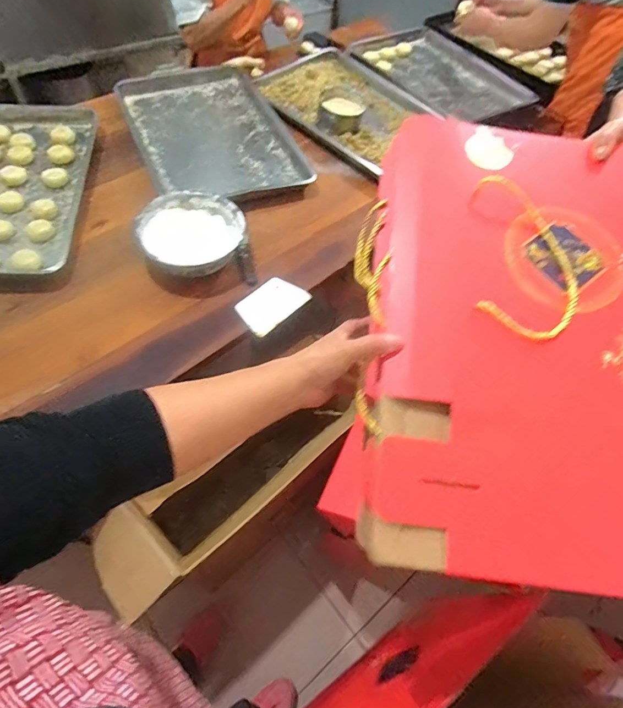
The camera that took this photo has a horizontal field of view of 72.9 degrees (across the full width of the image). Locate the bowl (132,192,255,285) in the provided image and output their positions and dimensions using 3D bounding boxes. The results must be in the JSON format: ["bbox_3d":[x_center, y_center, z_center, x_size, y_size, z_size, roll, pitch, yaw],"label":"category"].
[{"bbox_3d":[-0.255,-0.255,0.927,0.218,0.084,0.228,2,57,-4],"label":"bowl"}]

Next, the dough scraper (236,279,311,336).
[{"bbox_3d":[-0.083,-0.108,0.893,0.092,0.010,0.151,43,61,13],"label":"dough scraper"}]

